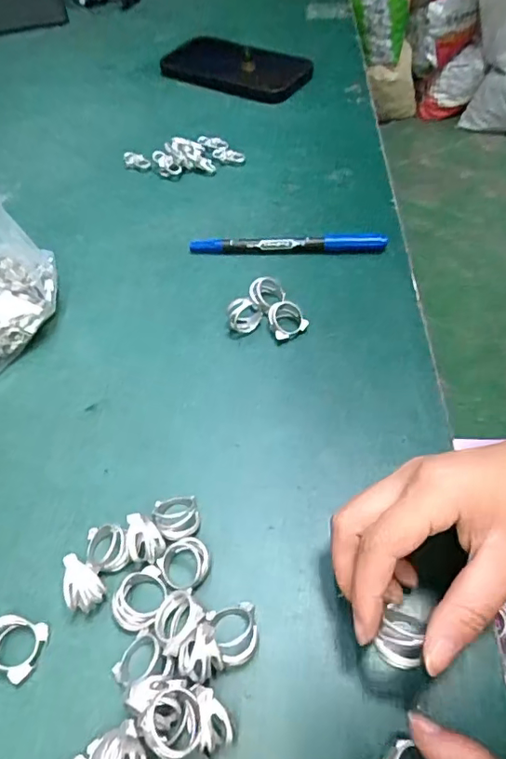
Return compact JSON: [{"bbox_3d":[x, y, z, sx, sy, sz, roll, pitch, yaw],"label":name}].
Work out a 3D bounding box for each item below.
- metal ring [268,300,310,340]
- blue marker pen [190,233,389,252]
[{"bbox_3d":[0.023,-0.039,0.337,0.023,0.016,0.022,-1,54,2],"label":"metal ring"},{"bbox_3d":[0.026,-0.100,0.383,0.142,0.011,0.011,-1,54,1],"label":"blue marker pen"}]

